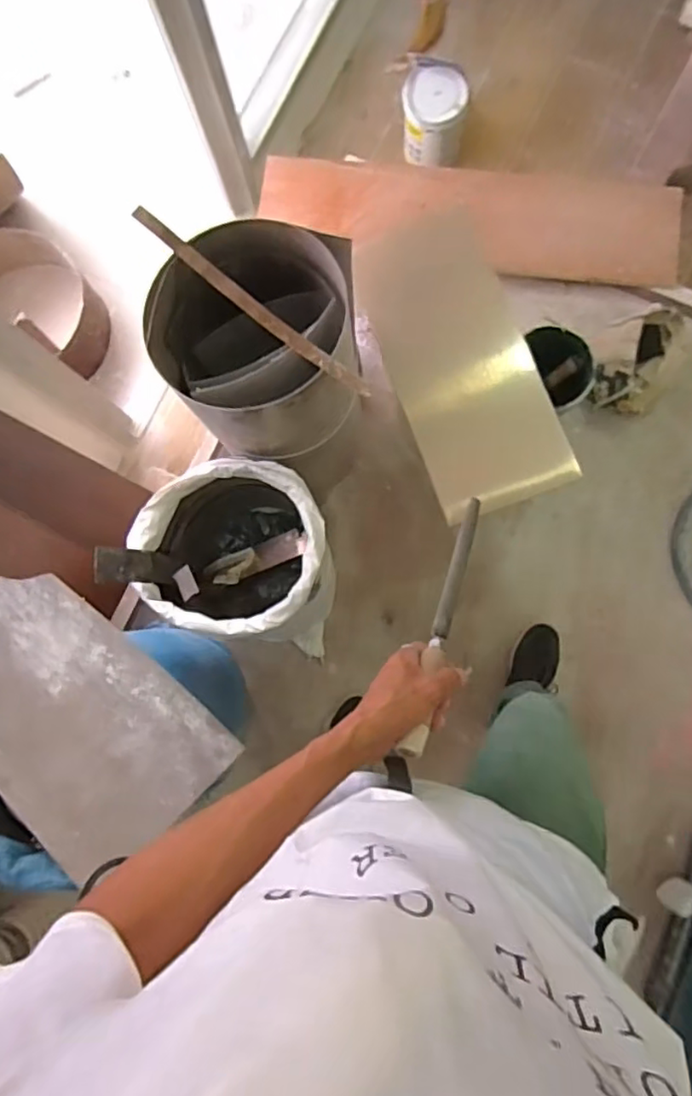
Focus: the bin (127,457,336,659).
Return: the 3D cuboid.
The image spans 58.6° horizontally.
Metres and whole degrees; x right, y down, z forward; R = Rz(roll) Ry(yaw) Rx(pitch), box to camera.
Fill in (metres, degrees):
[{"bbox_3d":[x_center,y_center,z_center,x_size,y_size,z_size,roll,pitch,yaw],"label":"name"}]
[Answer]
[{"bbox_3d":[-0.186,0.020,1.209,0.316,0.416,0.304,0,83,4],"label":"bin"}]

